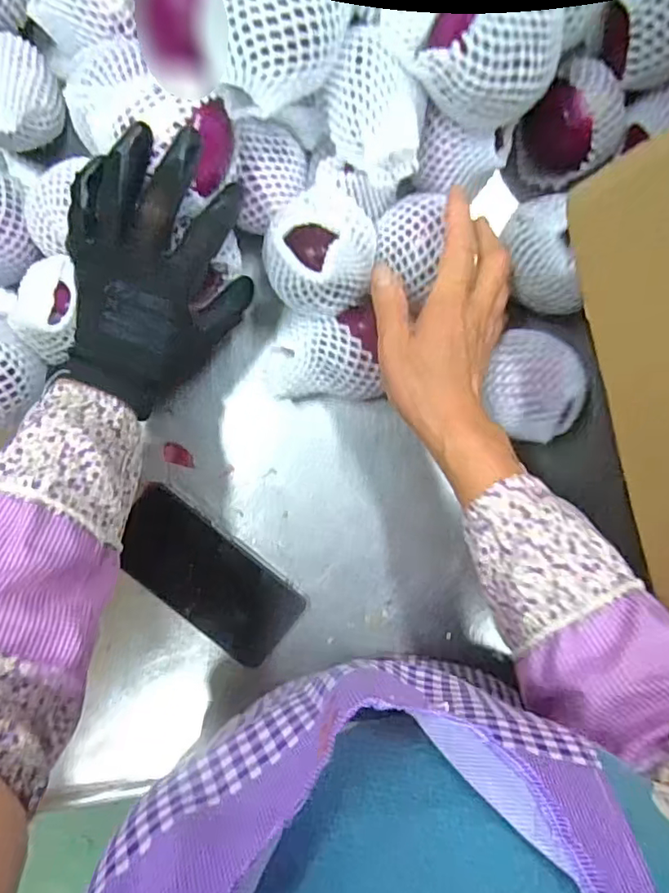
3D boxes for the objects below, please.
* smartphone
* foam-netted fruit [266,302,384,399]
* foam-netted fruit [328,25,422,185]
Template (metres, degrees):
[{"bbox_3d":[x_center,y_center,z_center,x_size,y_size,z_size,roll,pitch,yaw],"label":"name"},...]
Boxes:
[{"bbox_3d":[-0.110,0.113,0.499,0.167,0.006,0.079,38,92,-1],"label":"smartphone"},{"bbox_3d":[-0.010,-0.069,0.462,0.091,0.069,0.063,-2,92,0],"label":"foam-netted fruit"},{"bbox_3d":[0.028,-0.224,0.392,0.061,0.057,0.073,5,92,0],"label":"foam-netted fruit"}]

